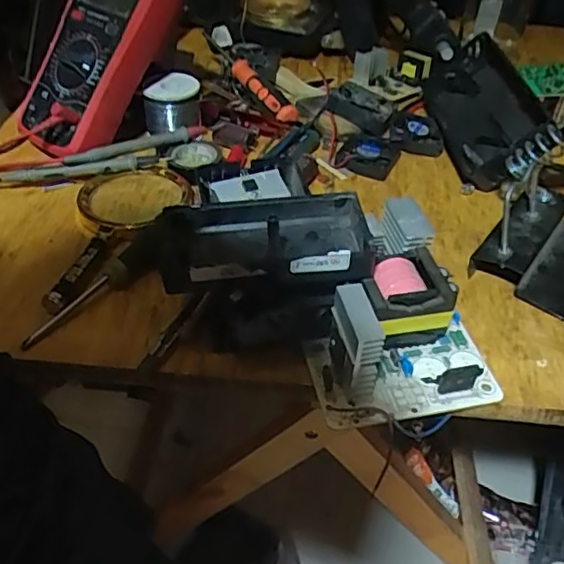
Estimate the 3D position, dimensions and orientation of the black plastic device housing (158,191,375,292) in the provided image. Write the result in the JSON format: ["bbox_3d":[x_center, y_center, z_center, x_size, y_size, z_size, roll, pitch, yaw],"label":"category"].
[{"bbox_3d":[-0.011,-0.024,0.373,0.125,0.028,0.067,-1,42,-4],"label":"black plastic device housing"}]

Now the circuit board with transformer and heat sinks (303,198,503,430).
[{"bbox_3d":[0.065,0.013,0.379,0.109,0.060,0.139,-7,43,-10],"label":"circuit board with transformer and heat sinks"}]

